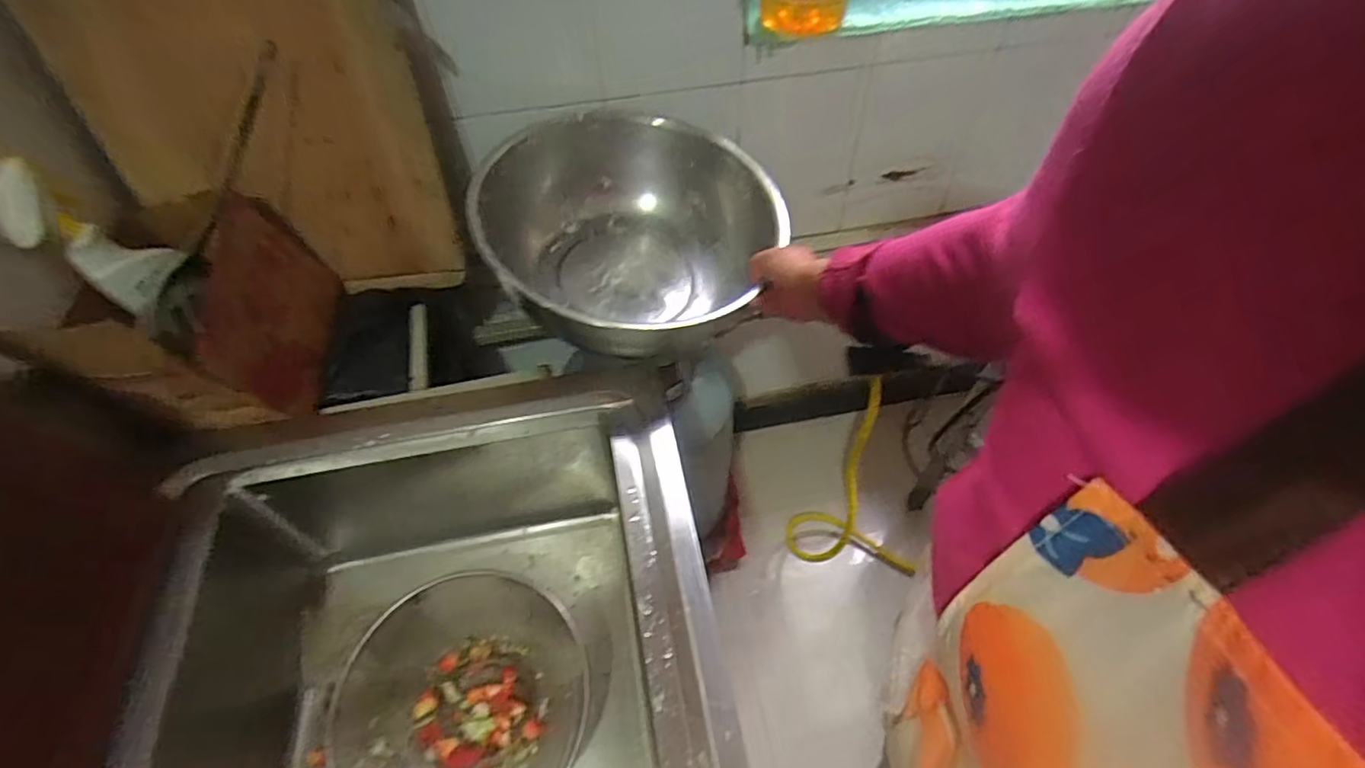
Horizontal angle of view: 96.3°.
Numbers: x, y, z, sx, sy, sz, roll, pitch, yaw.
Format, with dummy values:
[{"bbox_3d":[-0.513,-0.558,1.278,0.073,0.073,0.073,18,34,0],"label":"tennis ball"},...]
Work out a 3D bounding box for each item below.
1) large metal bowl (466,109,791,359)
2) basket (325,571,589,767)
[{"bbox_3d":[-0.052,-0.173,0.762,0.367,0.186,0.339,0,49,1],"label":"large metal bowl"},{"bbox_3d":[-0.236,0.344,0.661,0.254,0.106,0.247,-1,52,1],"label":"basket"}]

